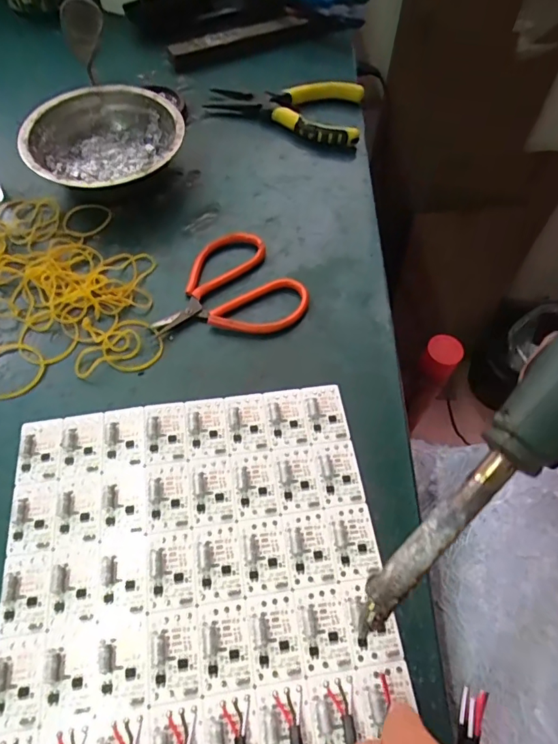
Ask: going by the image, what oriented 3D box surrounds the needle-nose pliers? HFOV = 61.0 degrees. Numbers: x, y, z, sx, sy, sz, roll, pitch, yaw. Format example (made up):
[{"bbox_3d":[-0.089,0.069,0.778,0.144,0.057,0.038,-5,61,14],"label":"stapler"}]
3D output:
[{"bbox_3d":[0.005,-0.247,0.448,0.144,0.030,0.069,6,60,-1],"label":"needle-nose pliers"}]

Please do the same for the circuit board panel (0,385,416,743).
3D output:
[{"bbox_3d":[-0.042,0.121,0.250,0.195,0.009,0.232,-6,61,-7],"label":"circuit board panel"}]

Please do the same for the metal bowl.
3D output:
[{"bbox_3d":[-0.144,-0.186,0.399,0.122,0.043,0.122,2,60,-3],"label":"metal bowl"}]

